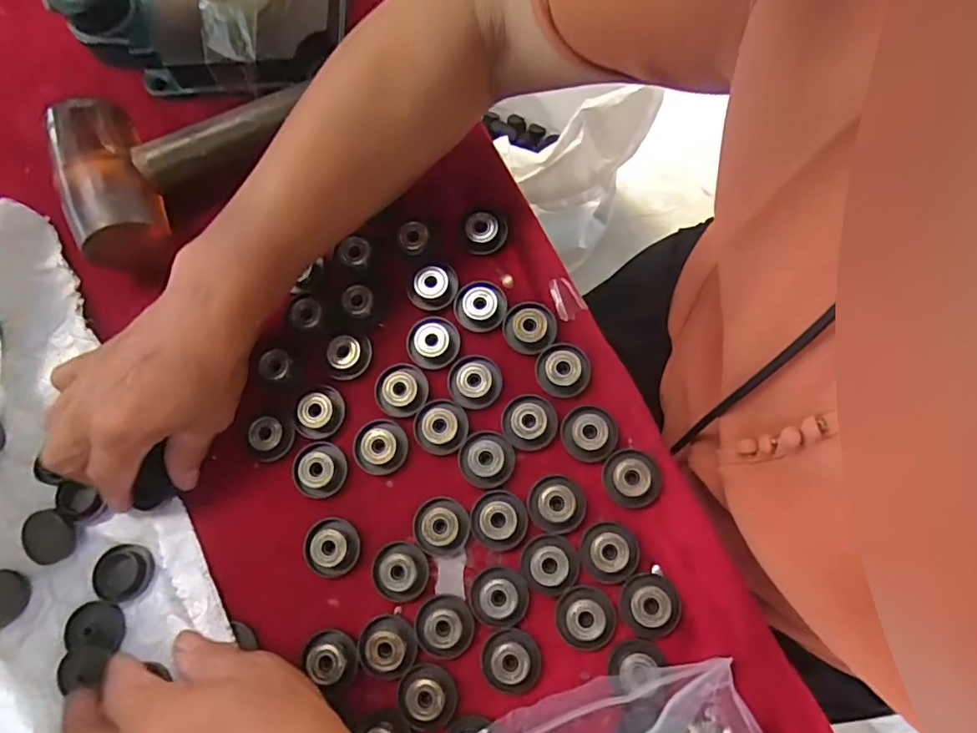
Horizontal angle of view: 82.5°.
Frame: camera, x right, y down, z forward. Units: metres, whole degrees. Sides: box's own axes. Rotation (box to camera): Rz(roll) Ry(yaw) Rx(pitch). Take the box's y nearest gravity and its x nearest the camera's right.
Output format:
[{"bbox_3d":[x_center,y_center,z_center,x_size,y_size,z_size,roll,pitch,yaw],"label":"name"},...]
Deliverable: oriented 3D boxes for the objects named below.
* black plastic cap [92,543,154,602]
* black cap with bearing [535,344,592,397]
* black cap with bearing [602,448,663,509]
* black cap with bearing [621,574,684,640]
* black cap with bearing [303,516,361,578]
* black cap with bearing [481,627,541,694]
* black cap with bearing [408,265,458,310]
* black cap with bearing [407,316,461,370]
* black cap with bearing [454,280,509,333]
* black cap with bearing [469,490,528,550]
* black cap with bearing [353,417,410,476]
[{"bbox_3d":[-0.215,0.121,0.327,0.029,0.006,0.030,-1,77,4],"label":"black plastic cap"},{"bbox_3d":[0.045,0.002,0.340,0.032,0.007,0.033,-1,77,4],"label":"black cap with bearing"},{"bbox_3d":[0.084,0.064,0.322,0.033,0.012,0.032,0,77,4],"label":"black cap with bearing"},{"bbox_3d":[0.090,0.131,0.305,0.032,0.008,0.032,0,74,1],"label":"black cap with bearing"},{"bbox_3d":[-0.093,0.107,0.328,0.033,0.013,0.031,-1,77,4],"label":"black cap with bearing"},{"bbox_3d":[0.013,0.162,0.305,0.032,0.007,0.031,-1,77,4],"label":"black cap with bearing"},{"bbox_3d":[-0.036,-0.051,0.356,0.031,0.008,0.028,-2,77,4],"label":"black cap with bearing"},{"bbox_3d":[-0.035,-0.016,0.348,0.031,0.007,0.032,0,74,1],"label":"black cap with bearing"},{"bbox_3d":[-0.005,-0.039,0.352,0.033,0.009,0.032,-1,77,4],"label":"black cap with bearing"},{"bbox_3d":[0.006,0.088,0.321,0.032,0.008,0.032,0,74,1],"label":"black cap with bearing"},{"bbox_3d":[-0.066,0.048,0.337,0.032,0.007,0.032,-1,77,4],"label":"black cap with bearing"}]

